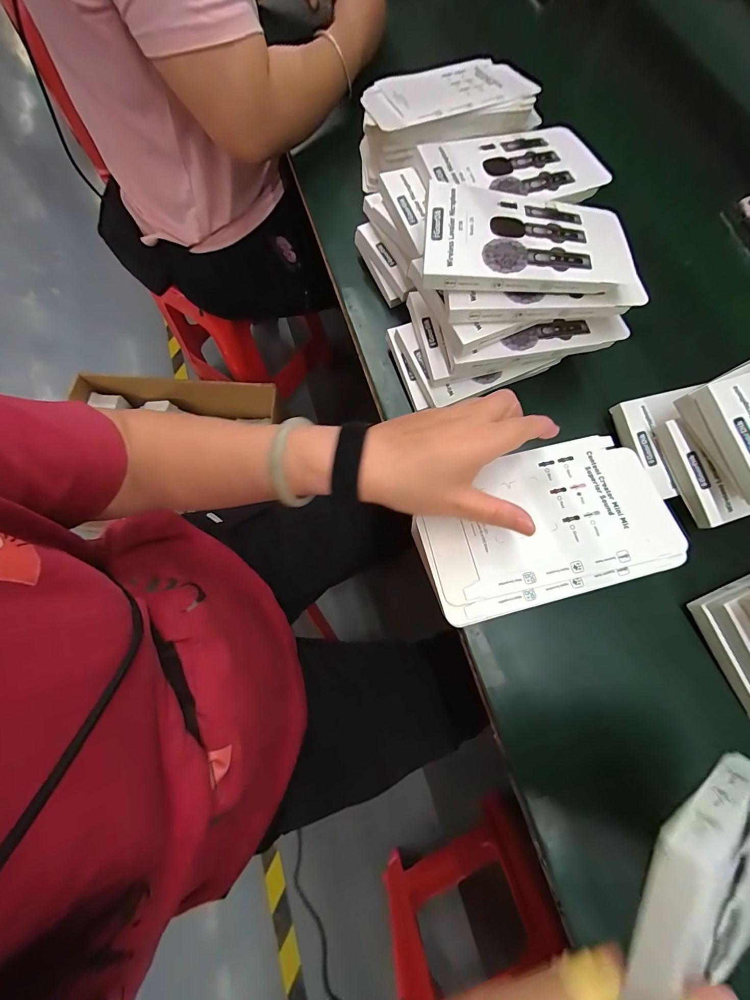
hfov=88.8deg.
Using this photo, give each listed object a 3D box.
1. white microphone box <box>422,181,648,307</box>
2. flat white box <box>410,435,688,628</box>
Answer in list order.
[{"bbox_3d":[0.129,-0.214,0.319,0.173,0.021,0.097,6,73,3],"label":"white microphone box"},{"bbox_3d":[0.139,0.019,0.319,0.204,0.014,0.123,-15,73,-4],"label":"flat white box"}]

